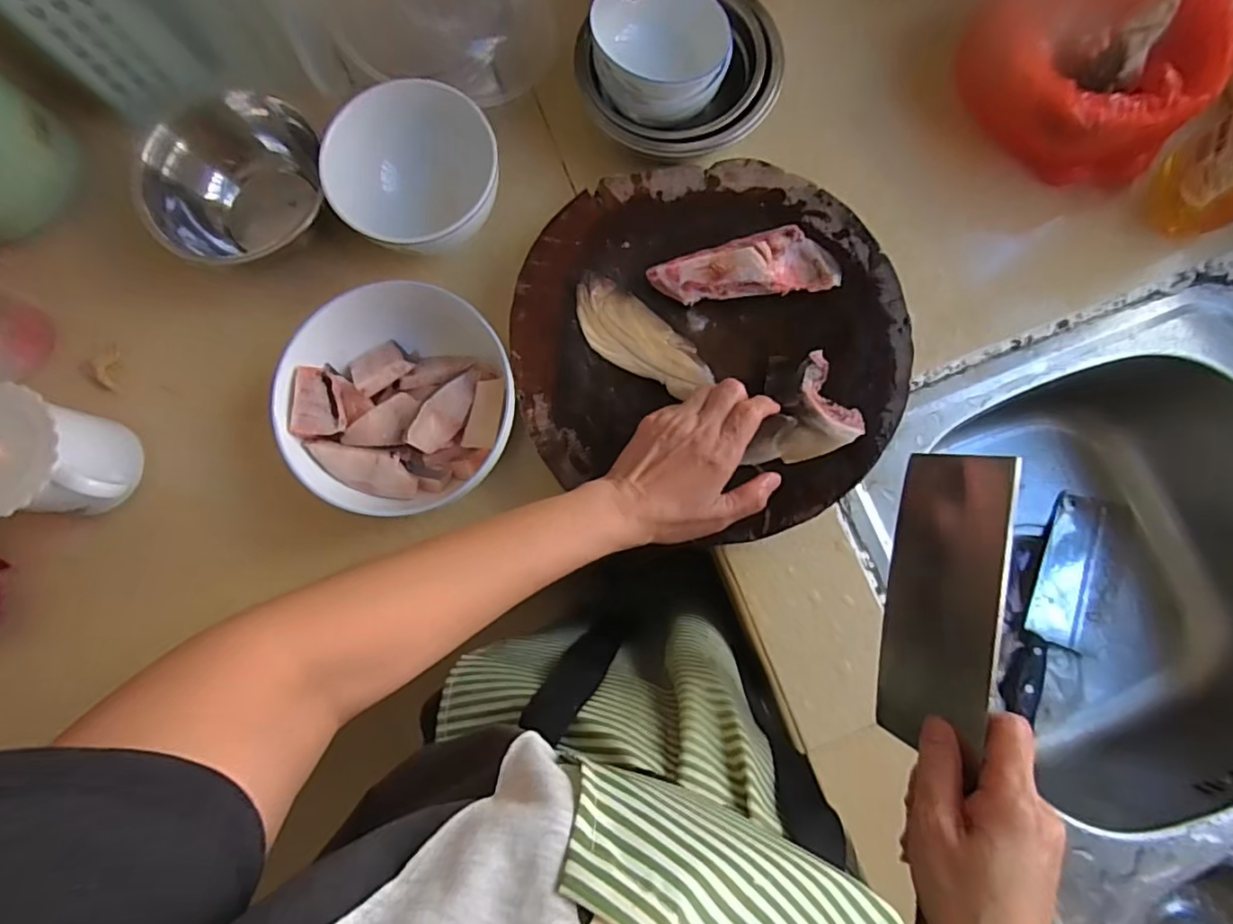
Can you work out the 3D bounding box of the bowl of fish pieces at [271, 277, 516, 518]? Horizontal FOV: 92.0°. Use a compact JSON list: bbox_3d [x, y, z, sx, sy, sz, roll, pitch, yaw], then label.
[{"bbox_3d":[-0.162,-0.047,0.462,0.162,0.067,0.170,0,81,1],"label":"bowl of fish pieces"}]

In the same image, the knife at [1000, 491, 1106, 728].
[{"bbox_3d":[0.458,0.147,0.619,0.062,0.020,0.237,23,82,4],"label":"knife"}]

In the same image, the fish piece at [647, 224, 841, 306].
[{"bbox_3d":[0.100,-0.155,0.466,0.143,0.026,0.050,-4,81,0],"label":"fish piece"}]

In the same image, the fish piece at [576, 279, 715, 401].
[{"bbox_3d":[0.017,-0.094,0.456,0.121,0.015,0.047,39,84,12],"label":"fish piece"}]

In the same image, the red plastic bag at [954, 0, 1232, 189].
[{"bbox_3d":[0.409,-0.347,0.503,0.194,0.083,0.196,-21,81,-2],"label":"red plastic bag"}]

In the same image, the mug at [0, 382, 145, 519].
[{"bbox_3d":[-0.416,-0.002,0.439,0.092,0.099,0.087,-2,81,1],"label":"mug"}]

